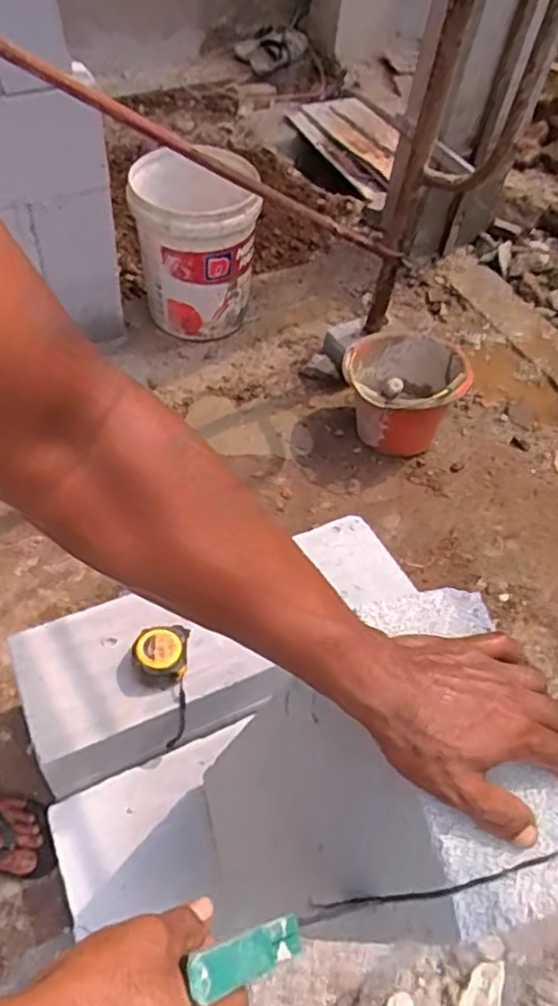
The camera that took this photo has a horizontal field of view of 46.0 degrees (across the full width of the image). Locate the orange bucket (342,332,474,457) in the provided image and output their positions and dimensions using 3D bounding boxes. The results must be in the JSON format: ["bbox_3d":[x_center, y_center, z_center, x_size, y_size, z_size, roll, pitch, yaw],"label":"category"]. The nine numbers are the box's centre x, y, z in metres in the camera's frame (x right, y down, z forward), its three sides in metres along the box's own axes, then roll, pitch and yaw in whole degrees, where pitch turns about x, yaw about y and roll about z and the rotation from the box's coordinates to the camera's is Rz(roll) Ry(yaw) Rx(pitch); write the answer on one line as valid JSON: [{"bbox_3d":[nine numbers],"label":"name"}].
[{"bbox_3d":[0.280,-0.273,1.524,0.261,0.212,0.294,12,56,2],"label":"orange bucket"}]

